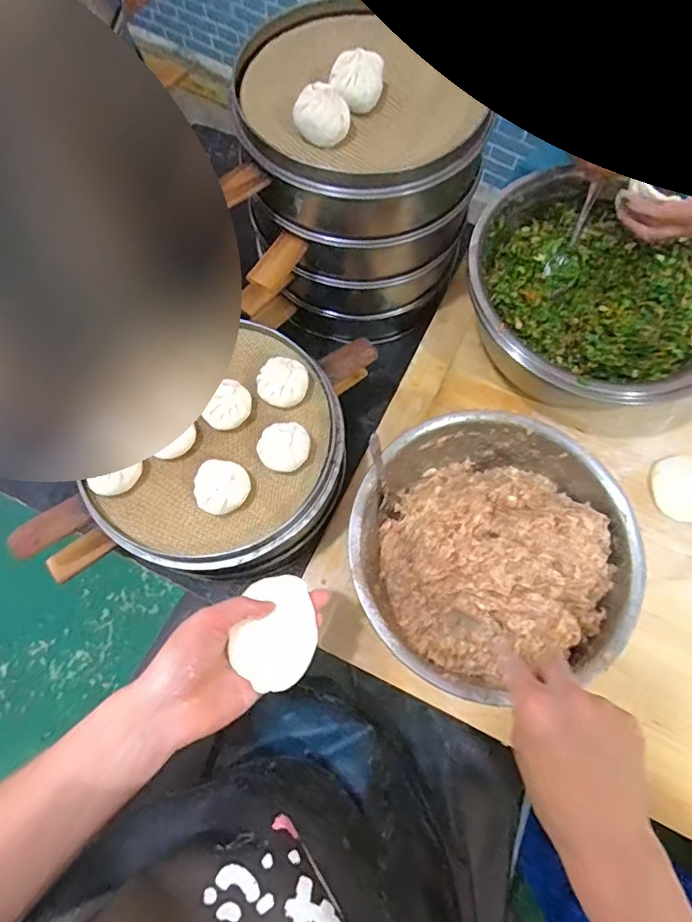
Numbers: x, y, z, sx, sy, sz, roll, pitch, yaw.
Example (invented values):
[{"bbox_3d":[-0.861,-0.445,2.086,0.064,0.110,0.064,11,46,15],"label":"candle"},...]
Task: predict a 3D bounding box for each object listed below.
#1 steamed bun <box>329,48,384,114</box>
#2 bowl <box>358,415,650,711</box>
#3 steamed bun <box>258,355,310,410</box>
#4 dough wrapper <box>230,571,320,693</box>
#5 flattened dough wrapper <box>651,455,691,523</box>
[{"bbox_3d":[0.010,-0.349,0.475,0.047,0.030,0.047,0,70,0],"label":"steamed bun"},{"bbox_3d":[0.134,0.091,0.506,0.247,0.105,0.248,0,70,0],"label":"bowl"},{"bbox_3d":[-0.062,-0.076,0.502,0.047,0.031,0.041,10,71,3],"label":"steamed bun"},{"bbox_3d":[-0.055,0.134,0.406,0.061,0.018,0.085,5,70,1],"label":"dough wrapper"},{"bbox_3d":[0.385,0.031,0.583,0.077,0.007,0.074,0,70,0],"label":"flattened dough wrapper"}]

